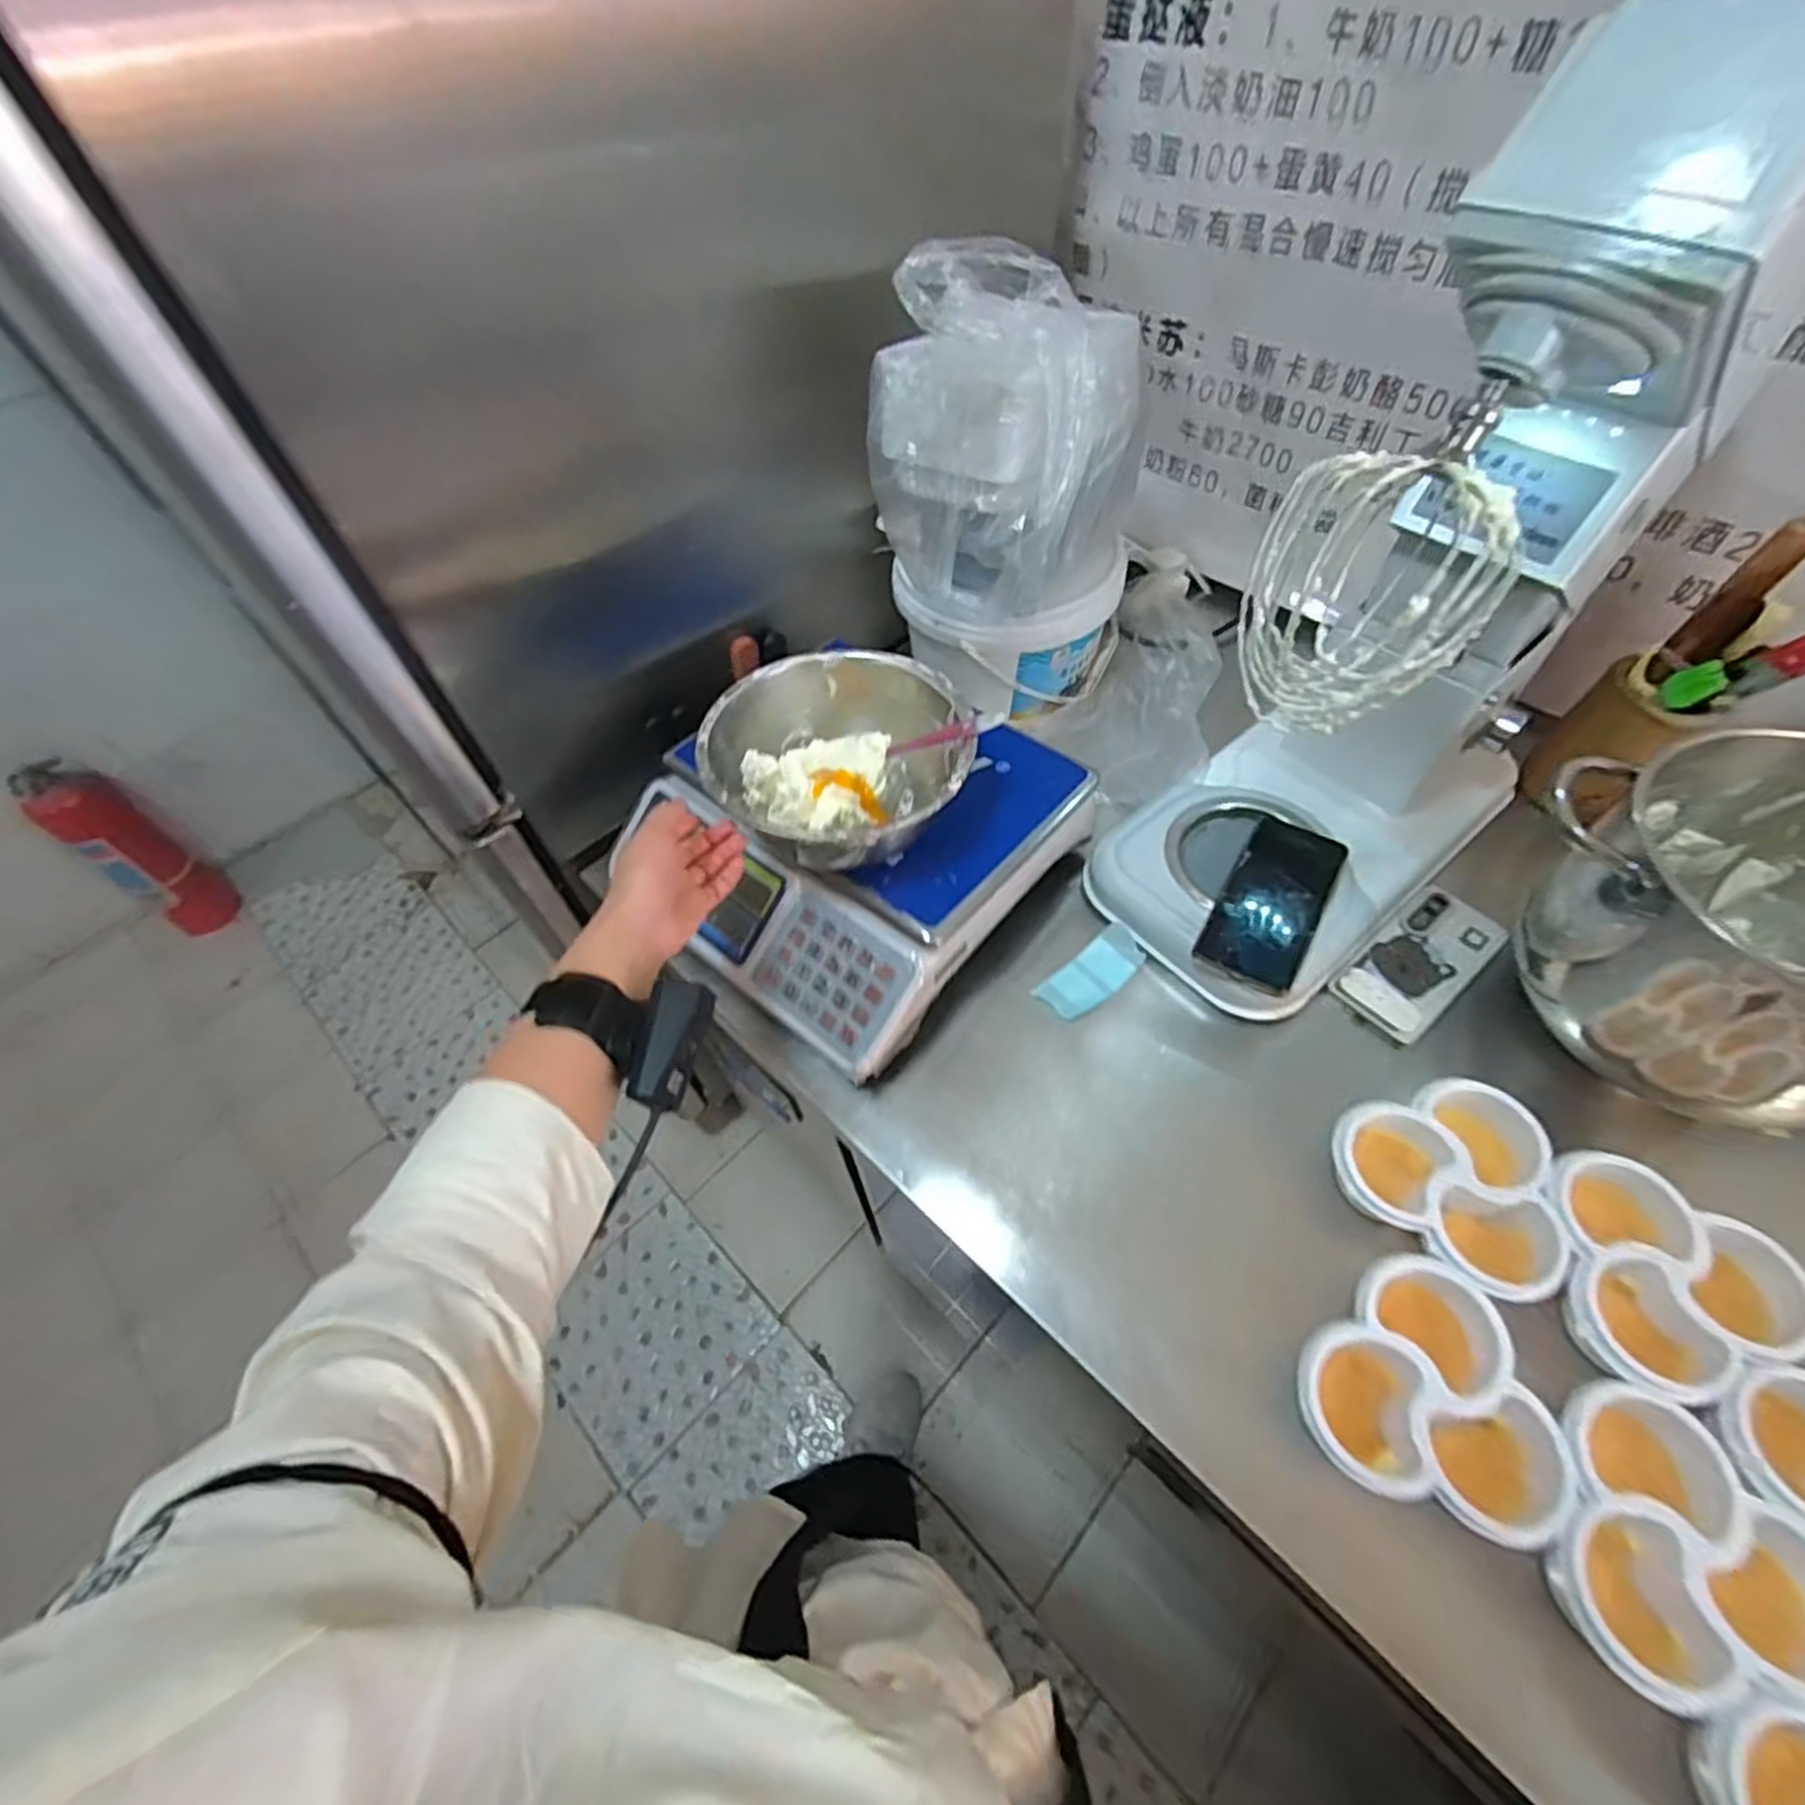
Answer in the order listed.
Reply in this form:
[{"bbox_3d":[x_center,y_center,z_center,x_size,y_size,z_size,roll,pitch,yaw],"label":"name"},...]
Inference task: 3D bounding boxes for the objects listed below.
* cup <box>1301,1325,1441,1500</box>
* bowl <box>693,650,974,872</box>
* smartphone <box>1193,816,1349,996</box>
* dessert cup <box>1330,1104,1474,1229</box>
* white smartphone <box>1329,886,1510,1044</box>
[{"bbox_3d":[0.280,0.315,0.495,0.071,0.059,0.083,17,58,14],"label":"cup"},{"bbox_3d":[-0.050,-0.106,0.631,0.197,0.083,0.199,-1,55,2],"label":"bowl"},{"bbox_3d":[0.312,-0.001,0.664,0.079,0.016,0.169,29,63,18],"label":"smartphone"},{"bbox_3d":[0.347,0.185,0.562,0.071,0.054,0.073,-1,55,2],"label":"dessert cup"},{"bbox_3d":[0.444,0.049,0.675,0.159,0.013,0.075,-35,61,-20],"label":"white smartphone"}]

